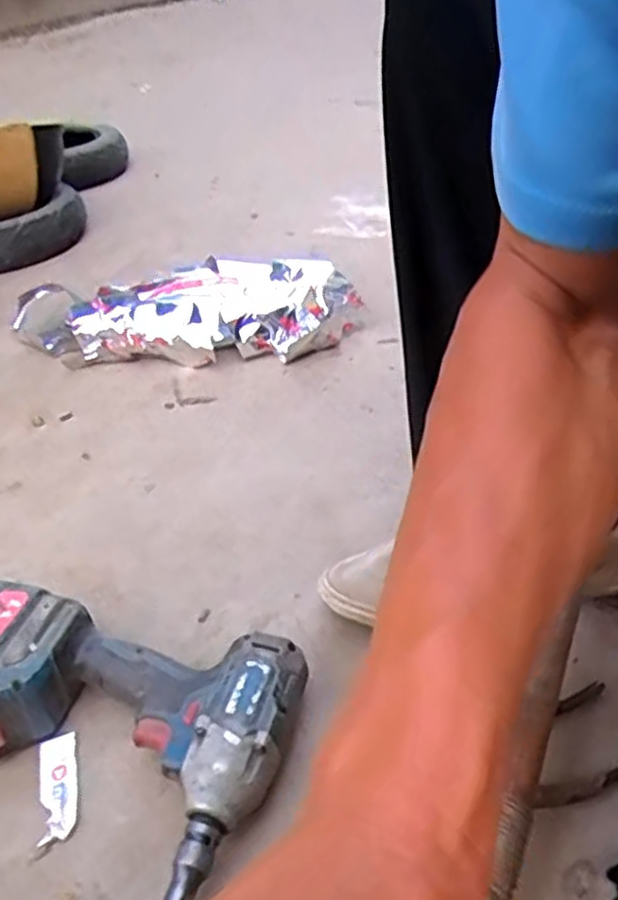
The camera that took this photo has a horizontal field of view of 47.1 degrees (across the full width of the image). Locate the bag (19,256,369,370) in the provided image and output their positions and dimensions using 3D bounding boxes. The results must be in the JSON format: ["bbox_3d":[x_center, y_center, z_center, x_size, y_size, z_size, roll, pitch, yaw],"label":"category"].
[{"bbox_3d":[-0.166,-0.198,1.008,0.454,0.077,0.207,-3,36,-2],"label":"bag"}]

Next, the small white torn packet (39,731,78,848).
[{"bbox_3d":[-0.169,0.226,0.482,0.025,0.004,0.073,-12,37,-14],"label":"small white torn packet"}]

